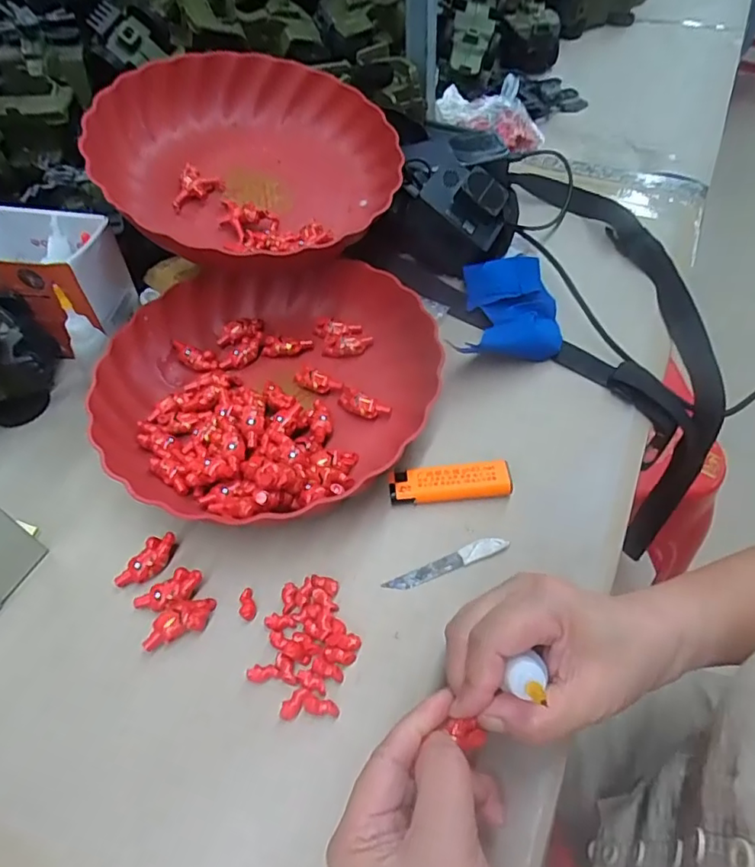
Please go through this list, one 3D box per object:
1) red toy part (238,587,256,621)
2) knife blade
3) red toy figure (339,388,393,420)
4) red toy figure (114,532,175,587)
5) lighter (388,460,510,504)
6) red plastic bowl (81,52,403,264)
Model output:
[{"bbox_3d":[-0.078,0.101,0.321,0.010,0.004,0.020,-14,55,-11],"label":"red toy part"},{"bbox_3d":[0.043,0.081,0.335,0.080,0.004,0.011,-21,60,-9],"label":"knife blade"},{"bbox_3d":[-0.012,-0.022,0.404,0.041,0.013,0.016,25,57,16],"label":"red toy figure"},{"bbox_3d":[-0.143,0.081,0.339,0.019,0.013,0.040,27,58,17],"label":"red toy figure"},{"bbox_3d":[0.048,0.033,0.360,0.078,0.017,0.023,-3,54,-3],"label":"lighter"},{"bbox_3d":[-0.104,-0.233,0.466,0.240,0.080,0.225,17,55,11],"label":"red plastic bowl"}]

